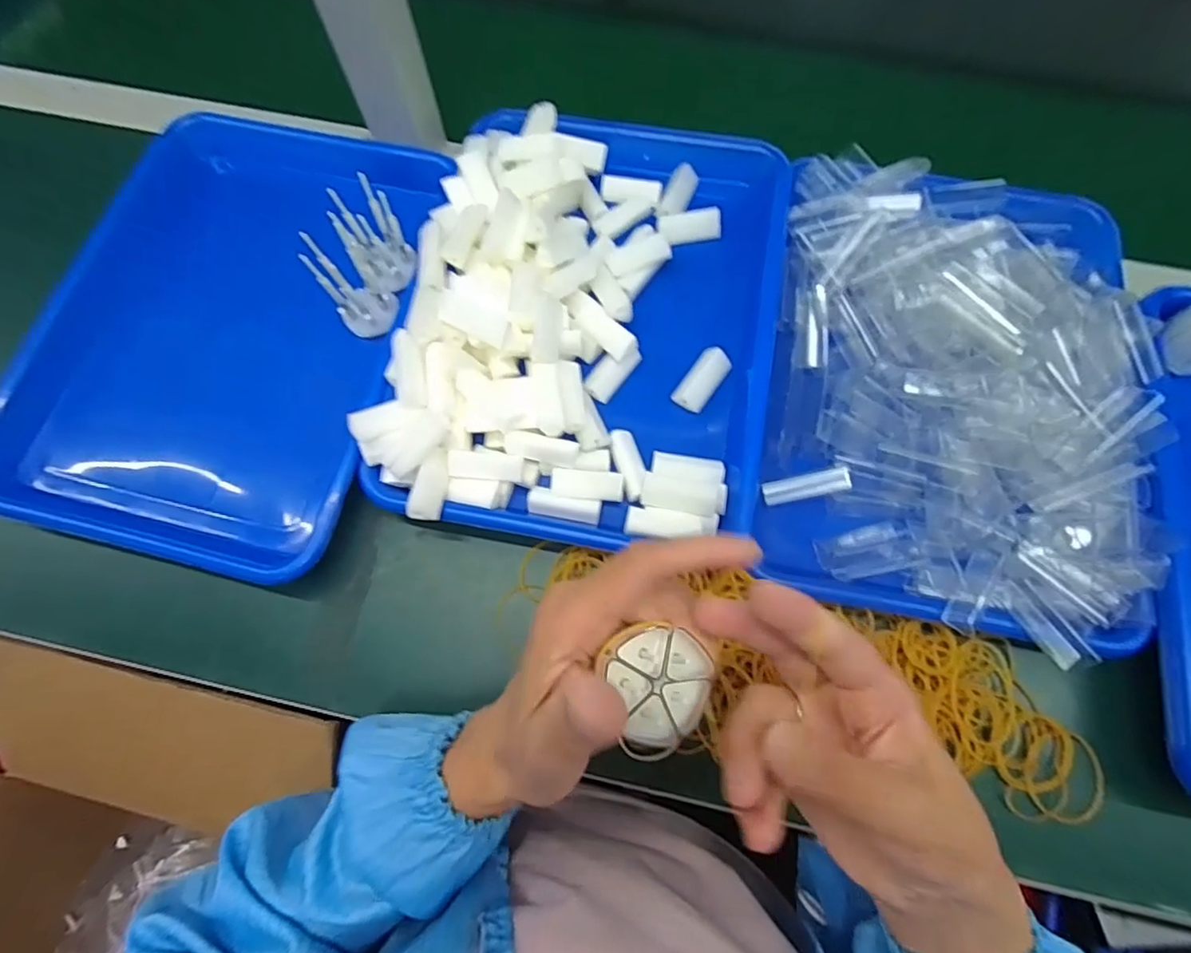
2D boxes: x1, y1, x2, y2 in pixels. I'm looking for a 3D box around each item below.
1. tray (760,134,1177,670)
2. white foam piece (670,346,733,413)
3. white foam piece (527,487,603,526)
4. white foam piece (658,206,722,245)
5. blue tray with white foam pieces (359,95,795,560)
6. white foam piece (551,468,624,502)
[{"bbox_3d":[0.236,-0.075,0.366,0.224,0.078,0.327,11,72,4],"label":"tray"},{"bbox_3d":[0.074,-0.067,0.398,0.023,0.014,0.046,35,75,11],"label":"white foam piece"},{"bbox_3d":[-0.020,0.019,0.368,0.046,0.013,0.015,11,72,3],"label":"white foam piece"},{"bbox_3d":[0.072,-0.190,0.434,0.047,0.012,0.022,-8,72,-3],"label":"white foam piece"},{"bbox_3d":[-0.002,-0.113,0.402,0.246,0.062,0.325,11,72,3],"label":"blue tray with white foam pieces"},{"bbox_3d":[-0.005,0.005,0.366,0.045,0.012,0.017,4,72,1],"label":"white foam piece"}]

